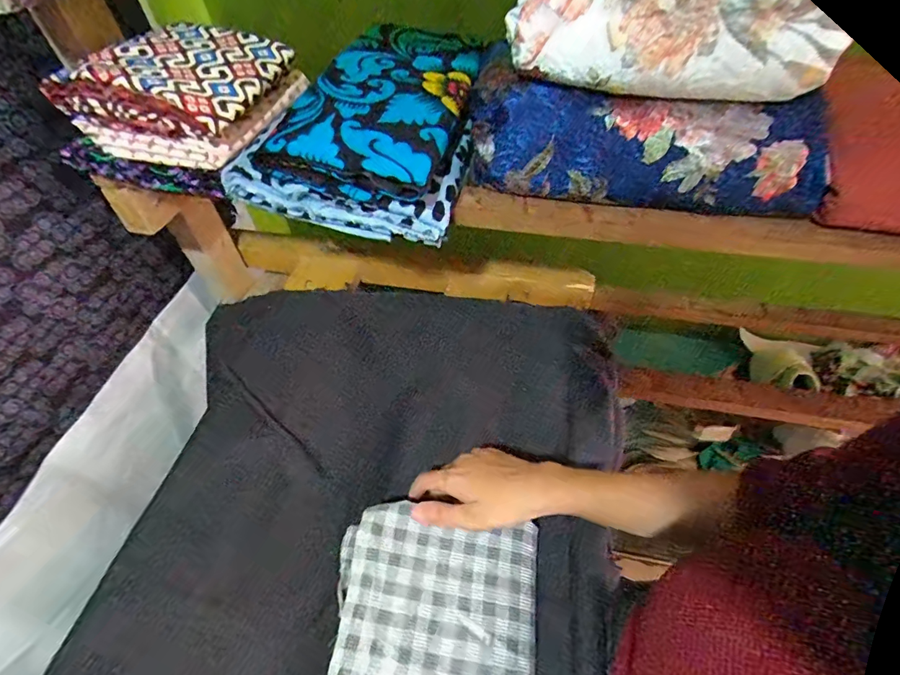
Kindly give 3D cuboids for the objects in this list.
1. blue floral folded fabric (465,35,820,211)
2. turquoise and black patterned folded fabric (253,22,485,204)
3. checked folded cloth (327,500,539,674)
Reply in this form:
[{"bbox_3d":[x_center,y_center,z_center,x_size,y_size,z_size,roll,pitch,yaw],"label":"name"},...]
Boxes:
[{"bbox_3d":[0.163,-0.160,0.383,0.288,0.079,0.058,10,51,11],"label":"blue floral folded fabric"},{"bbox_3d":[-0.057,-0.229,0.443,0.146,0.049,0.252,10,51,11],"label":"turquoise and black patterned folded fabric"},{"bbox_3d":[-0.015,0.236,0.361,0.164,0.030,0.183,5,51,7],"label":"checked folded cloth"}]

